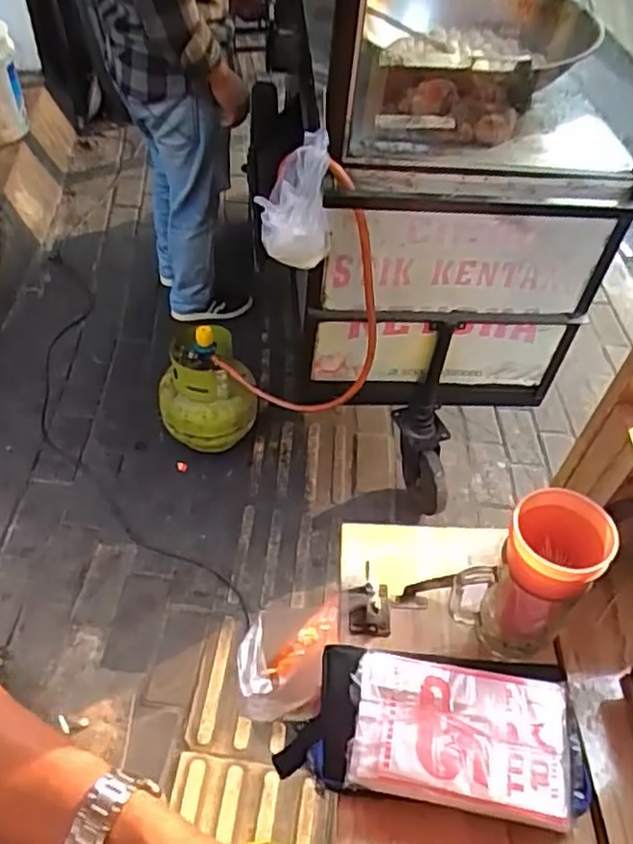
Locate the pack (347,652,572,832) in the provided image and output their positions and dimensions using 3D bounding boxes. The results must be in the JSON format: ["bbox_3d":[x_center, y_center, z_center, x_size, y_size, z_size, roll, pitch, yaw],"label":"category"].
[{"bbox_3d":[0.113,0.242,0.516,0.164,0.017,0.104,10,50,4],"label":"pack"}]

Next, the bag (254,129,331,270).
[{"bbox_3d":[-0.040,-0.366,1.155,0.127,0.224,0.118,3,50,-2],"label":"bag"}]

